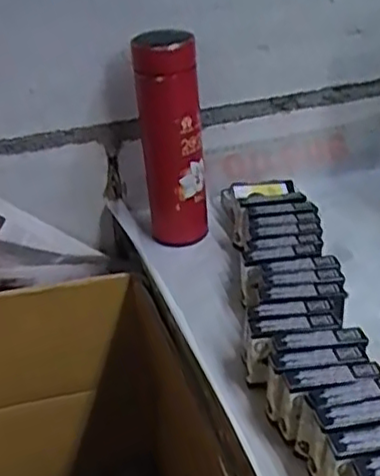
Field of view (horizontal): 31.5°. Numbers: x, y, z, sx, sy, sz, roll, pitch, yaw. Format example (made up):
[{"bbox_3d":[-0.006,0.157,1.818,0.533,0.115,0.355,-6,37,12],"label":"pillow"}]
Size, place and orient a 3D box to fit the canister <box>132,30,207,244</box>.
[{"bbox_3d":[-0.019,-0.102,0.720,0.069,0.221,0.069,-1,30,1],"label":"canister"}]

